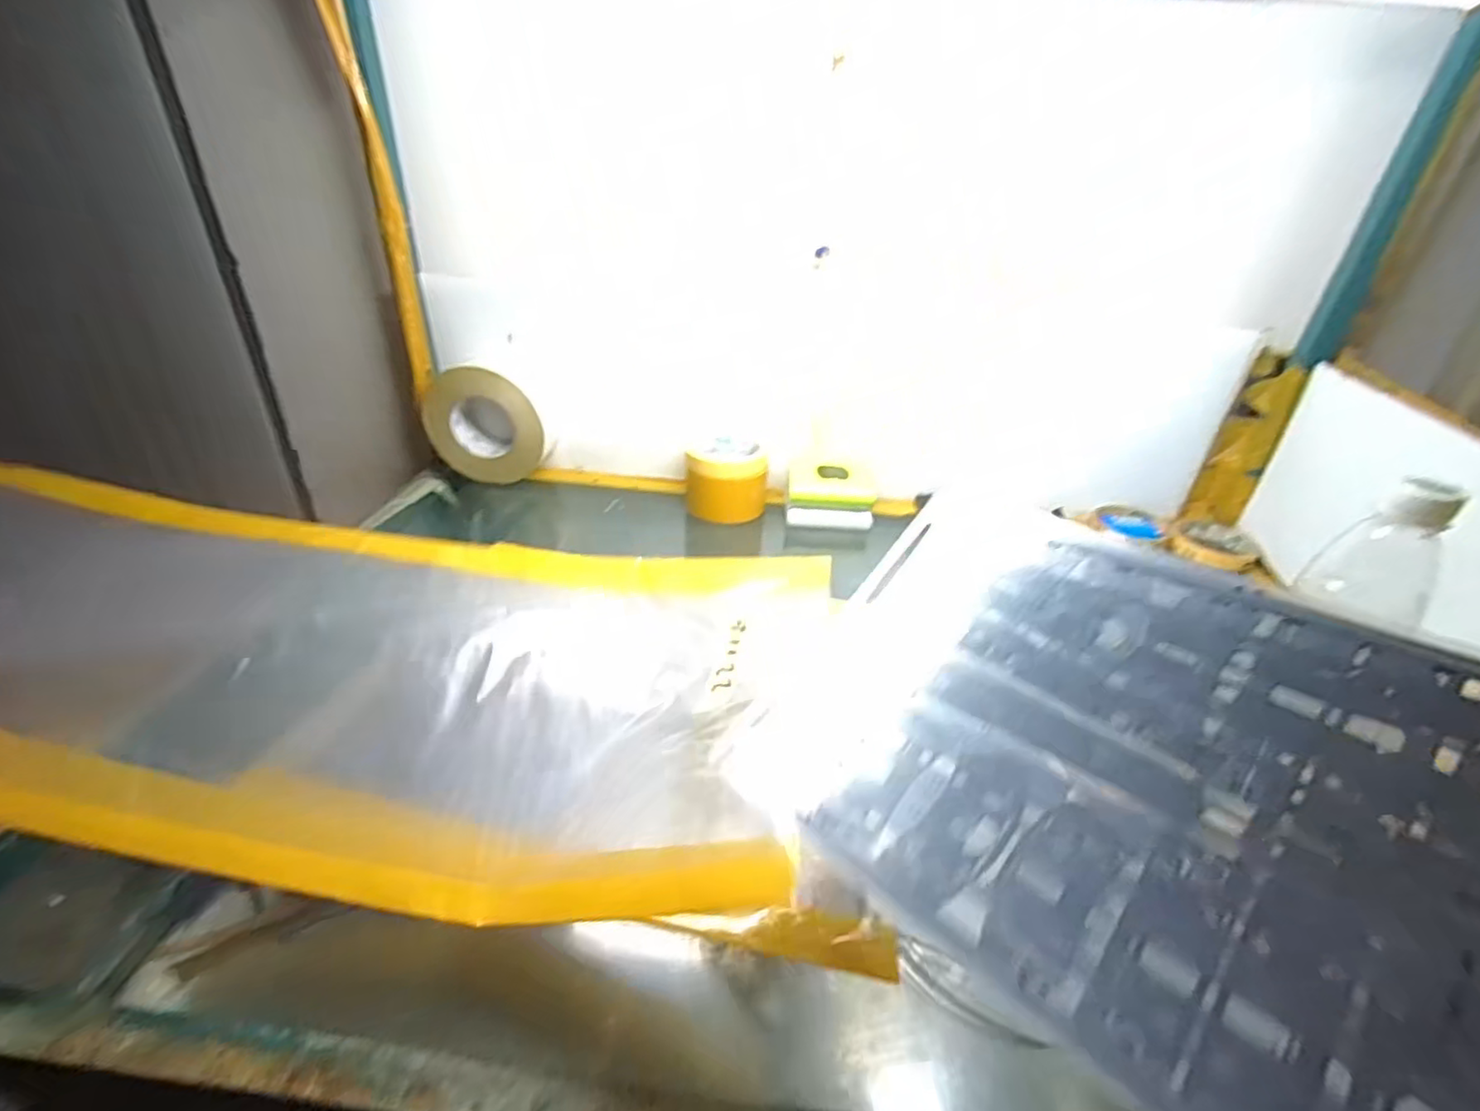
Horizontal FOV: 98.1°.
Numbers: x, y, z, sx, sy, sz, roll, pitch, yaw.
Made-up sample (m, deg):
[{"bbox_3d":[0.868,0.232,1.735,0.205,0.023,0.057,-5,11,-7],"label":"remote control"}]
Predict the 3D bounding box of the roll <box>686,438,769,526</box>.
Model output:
[{"bbox_3d":[-0.015,-0.094,0.761,0.092,0.077,0.093,3,31,-2],"label":"roll"}]

